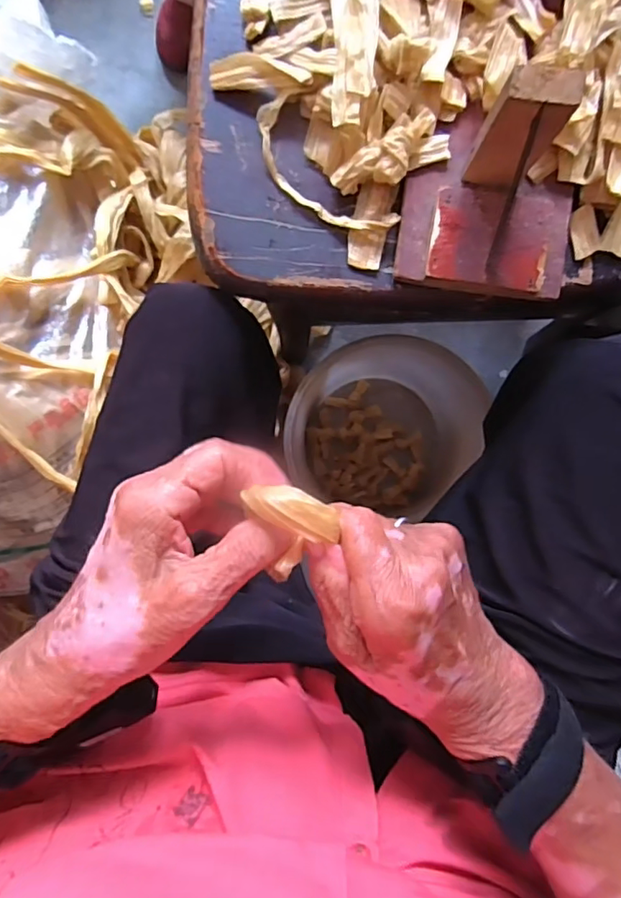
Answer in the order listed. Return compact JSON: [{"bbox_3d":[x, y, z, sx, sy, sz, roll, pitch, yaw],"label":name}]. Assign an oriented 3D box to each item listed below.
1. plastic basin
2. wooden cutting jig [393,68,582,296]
[{"bbox_3d":[0.095,-0.028,0.717,0.206,0.209,0.211,0,90,0],"label":"plastic basin"},{"bbox_3d":[0.129,-0.174,0.338,0.120,0.097,0.123,9,90,0],"label":"wooden cutting jig"}]

